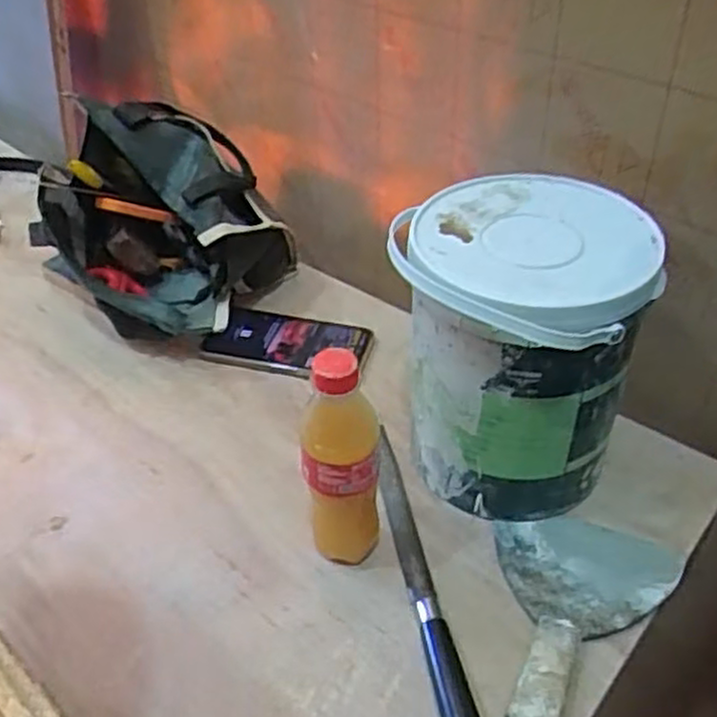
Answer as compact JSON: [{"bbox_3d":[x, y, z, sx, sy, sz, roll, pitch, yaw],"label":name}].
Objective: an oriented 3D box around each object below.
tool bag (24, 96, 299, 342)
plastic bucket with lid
[{"bbox_3d":[-0.202,-0.146,0.804,0.240,0.188,0.232,23,47,26],"label":"tool bag"},{"bbox_3d":[0.115,0.000,0.595,0.177,0.223,0.173,4,42,7],"label":"plastic bucket with lid"}]

